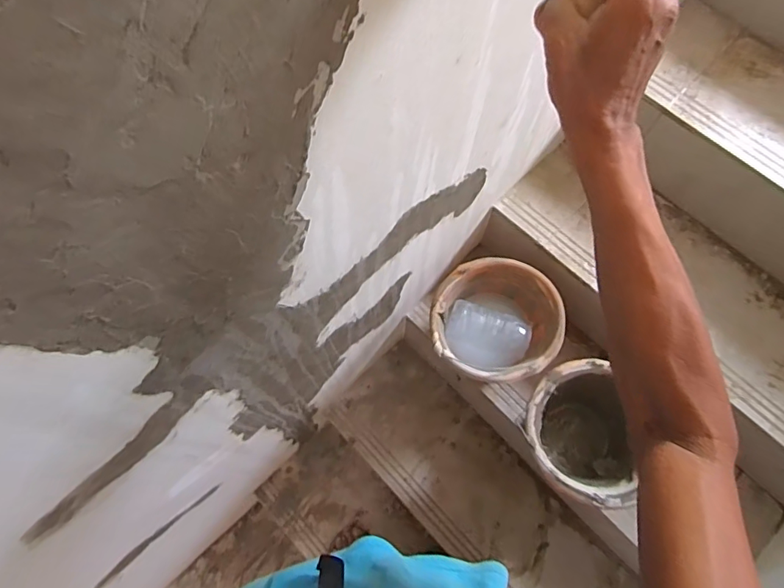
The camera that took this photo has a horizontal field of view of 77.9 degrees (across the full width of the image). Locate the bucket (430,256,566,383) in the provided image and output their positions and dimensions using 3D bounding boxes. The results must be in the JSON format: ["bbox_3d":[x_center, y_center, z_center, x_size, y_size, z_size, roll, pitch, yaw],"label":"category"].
[{"bbox_3d":[0.202,0.055,0.965,0.239,0.146,0.237,0,69,-1],"label":"bucket"}]

